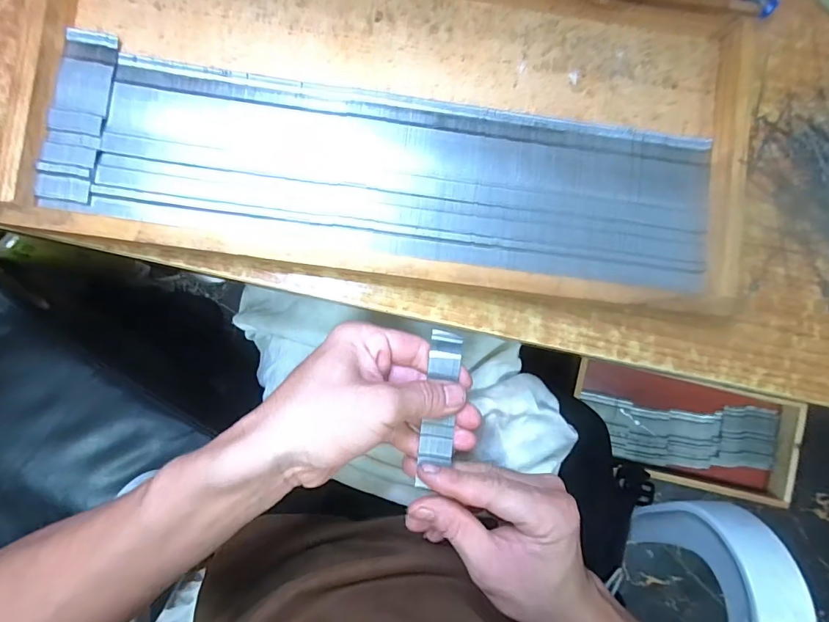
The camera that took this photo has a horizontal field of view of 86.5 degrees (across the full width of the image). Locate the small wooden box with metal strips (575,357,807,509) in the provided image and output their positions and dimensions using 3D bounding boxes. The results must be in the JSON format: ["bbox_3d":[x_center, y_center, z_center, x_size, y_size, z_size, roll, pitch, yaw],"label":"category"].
[{"bbox_3d":[0.512,0.235,0.838,0.441,0.051,0.186,13,87,-3],"label":"small wooden box with metal strips"}]

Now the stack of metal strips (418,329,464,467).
[{"bbox_3d":[0.019,0.056,0.291,0.022,0.006,0.085,5,82,-4],"label":"stack of metal strips"}]

